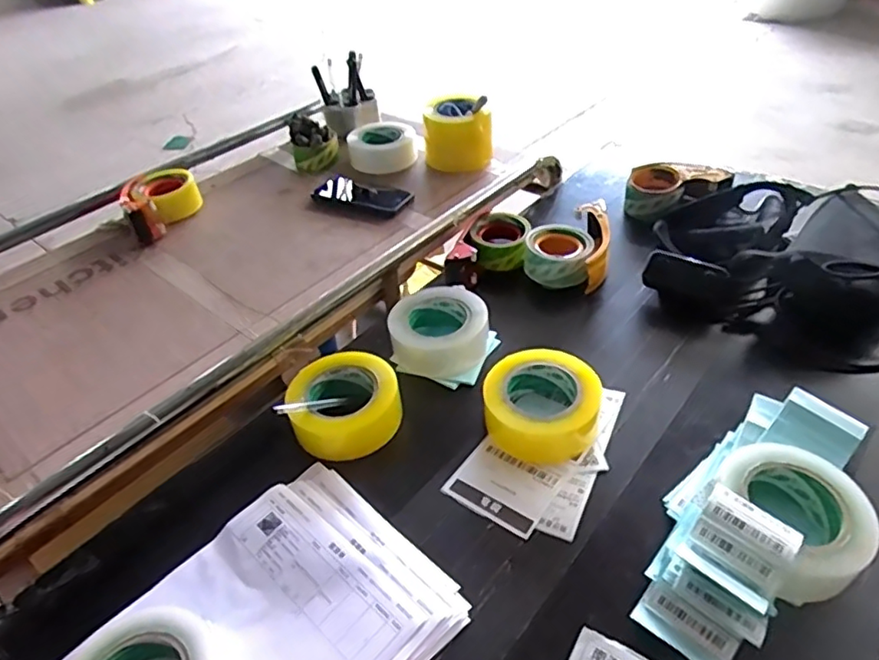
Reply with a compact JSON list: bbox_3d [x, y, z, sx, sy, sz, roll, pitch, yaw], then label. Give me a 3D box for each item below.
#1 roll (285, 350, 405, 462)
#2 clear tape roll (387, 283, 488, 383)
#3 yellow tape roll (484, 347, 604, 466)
[{"bbox_3d":[-0.095,0.079,0.631,0.112,0.068,0.098,-10,40,-5],"label":"roll"},{"bbox_3d":[0.003,0.004,0.711,0.105,0.063,0.109,-3,40,3],"label":"clear tape roll"},{"bbox_3d":[0.110,0.074,0.630,0.111,0.057,0.118,-3,40,3],"label":"yellow tape roll"}]

